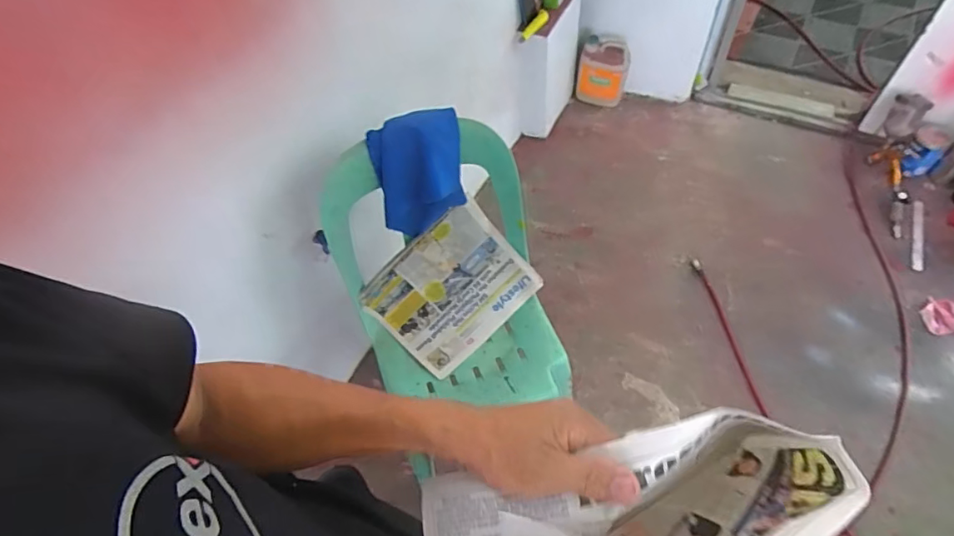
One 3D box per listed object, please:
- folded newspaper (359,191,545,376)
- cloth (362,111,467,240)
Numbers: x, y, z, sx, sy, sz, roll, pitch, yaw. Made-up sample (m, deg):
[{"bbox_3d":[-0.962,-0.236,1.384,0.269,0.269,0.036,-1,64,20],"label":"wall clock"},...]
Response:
[{"bbox_3d":[-0.055,0.048,1.183,0.325,0.062,0.262,-42,93,-5],"label":"folded newspaper"},{"bbox_3d":[-0.111,-0.181,1.059,0.164,0.224,0.105,-10,56,-2],"label":"cloth"}]

